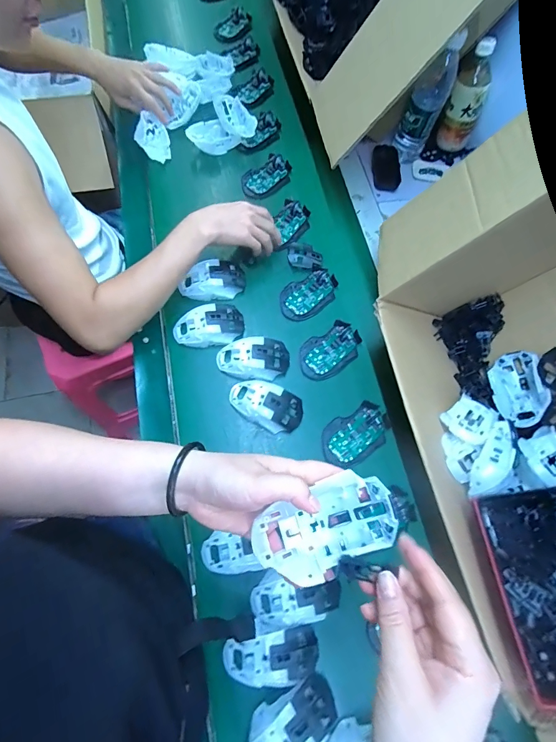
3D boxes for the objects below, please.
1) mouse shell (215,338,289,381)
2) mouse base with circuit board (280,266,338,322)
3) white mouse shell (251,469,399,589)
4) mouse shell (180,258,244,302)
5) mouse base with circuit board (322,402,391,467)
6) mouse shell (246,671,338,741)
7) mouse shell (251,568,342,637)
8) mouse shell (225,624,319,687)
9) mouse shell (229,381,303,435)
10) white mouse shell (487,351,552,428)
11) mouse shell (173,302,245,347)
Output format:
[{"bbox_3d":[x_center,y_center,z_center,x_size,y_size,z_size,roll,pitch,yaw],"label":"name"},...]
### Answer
[{"bbox_3d":[-0.040,-0.019,0.590,0.115,0.036,0.068,4,70,-3],"label":"mouse shell"},{"bbox_3d":[0.055,-0.138,0.649,0.113,0.013,0.074,-35,77,-15],"label":"mouse base with circuit board"},{"bbox_3d":[0.038,0.129,0.299,0.111,0.030,0.063,-23,72,-10],"label":"white mouse shell"},{"bbox_3d":[-0.115,-0.159,0.637,0.109,0.034,0.064,-1,71,-5],"label":"mouse shell"},{"bbox_3d":[0.121,0.097,0.562,0.114,0.019,0.072,-34,76,-15],"label":"mouse base with circuit board"},{"bbox_3d":[0.017,0.422,0.429,0.114,0.041,0.065,-28,75,-13],"label":"mouse shell"},{"bbox_3d":[0.023,0.294,0.475,0.117,0.032,0.064,-11,72,-8],"label":"mouse shell"},{"bbox_3d":[-0.008,0.352,0.451,0.117,0.035,0.066,-6,71,-7],"label":"mouse shell"},{"bbox_3d":[-0.019,0.053,0.564,0.116,0.039,0.065,23,70,4],"label":"mouse shell"},{"bbox_3d":[0.356,0.028,0.535,0.032,0.067,0.113,29,58,-38],"label":"white mouse shell"},{"bbox_3d":[-0.115,-0.074,0.606,0.117,0.037,0.069,-17,73,-10],"label":"mouse shell"}]

